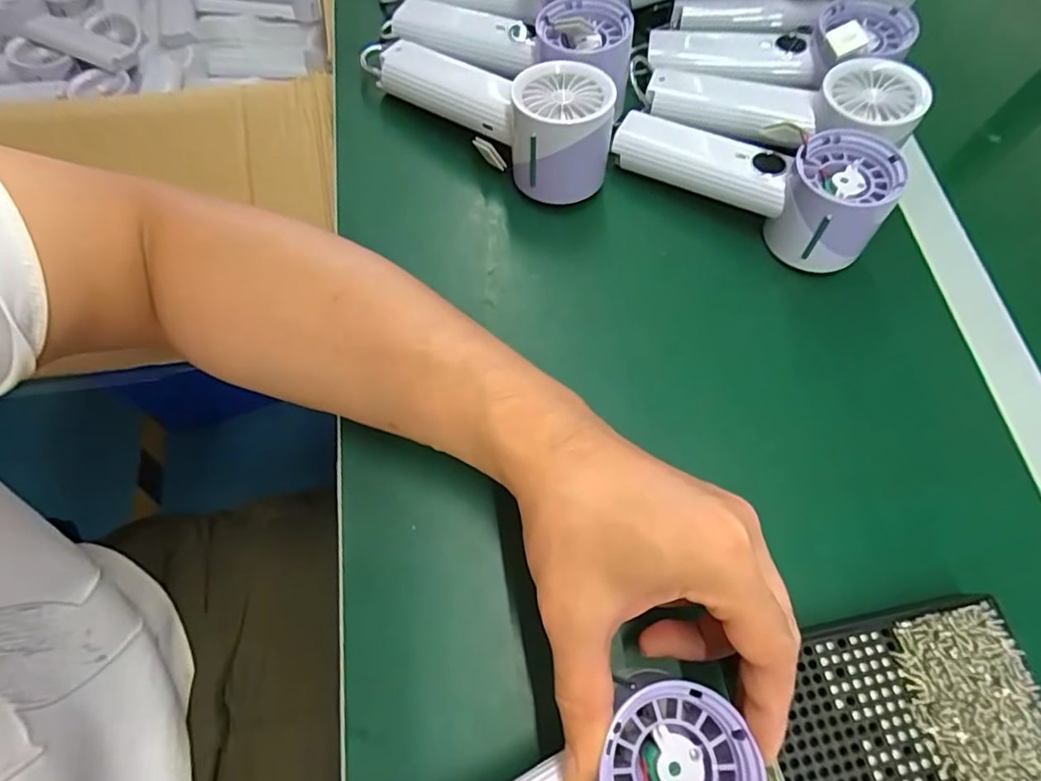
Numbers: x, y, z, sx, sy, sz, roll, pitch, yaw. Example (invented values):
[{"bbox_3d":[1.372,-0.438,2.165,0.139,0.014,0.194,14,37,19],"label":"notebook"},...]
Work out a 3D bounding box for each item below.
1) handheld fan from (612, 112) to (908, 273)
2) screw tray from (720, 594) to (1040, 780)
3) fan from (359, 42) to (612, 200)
[{"bbox_3d":[0.149,-0.146,0.352,0.174,0.055,0.069,37,71,11],"label":"handheld fan"},{"bbox_3d":[0.171,0.156,0.252,0.141,0.019,0.090,-10,69,-7],"label":"screw tray"},{"bbox_3d":[-0.025,-0.196,0.359,0.188,0.064,0.056,37,71,11],"label":"fan"}]

